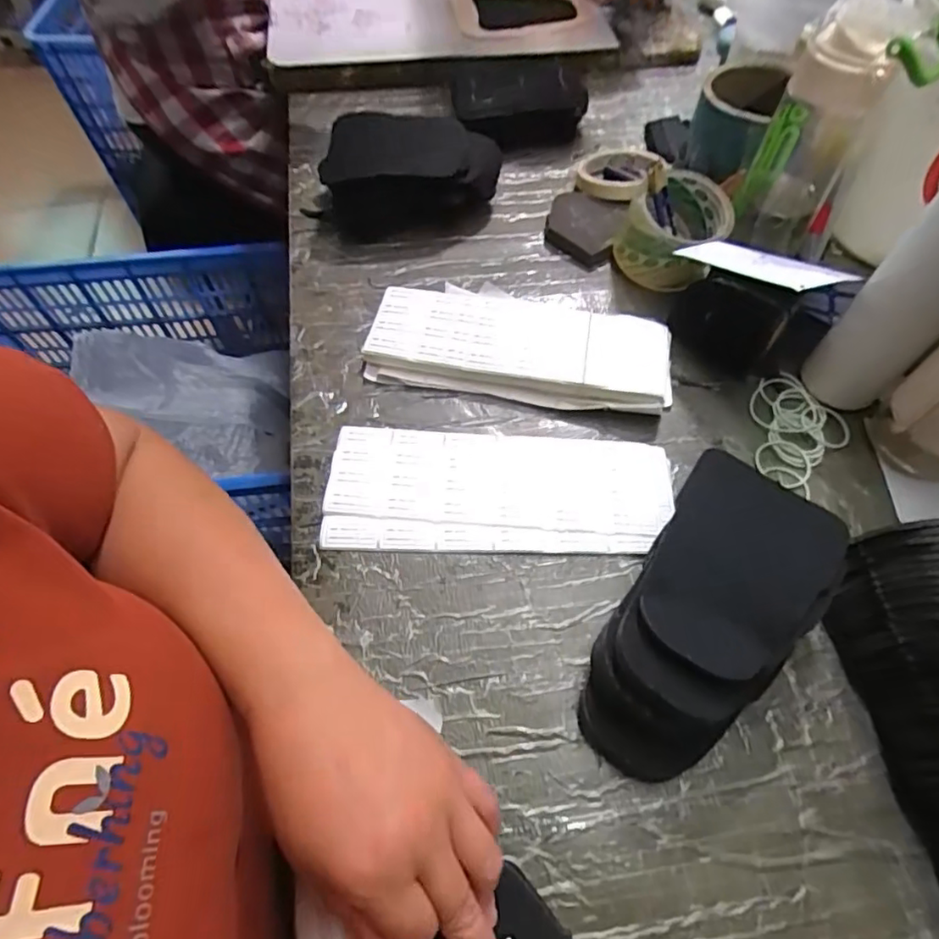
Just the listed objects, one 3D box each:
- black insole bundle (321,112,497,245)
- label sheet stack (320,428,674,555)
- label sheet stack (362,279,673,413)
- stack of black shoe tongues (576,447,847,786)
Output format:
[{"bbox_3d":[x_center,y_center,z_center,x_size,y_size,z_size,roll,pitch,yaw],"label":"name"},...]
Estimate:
[{"bbox_3d":[-0.057,-0.301,0.592,0.170,0.088,0.095,-2,60,-1],"label":"black insole bundle"},{"bbox_3d":[0.023,0.014,0.454,0.262,0.009,0.103,1,60,1],"label":"label sheet stack"},{"bbox_3d":[0.045,-0.114,0.518,0.257,0.024,0.116,10,60,6],"label":"label sheet stack"},{"bbox_3d":[0.143,0.093,0.370,0.102,0.076,0.192,36,66,19],"label":"stack of black shoe tongues"}]

